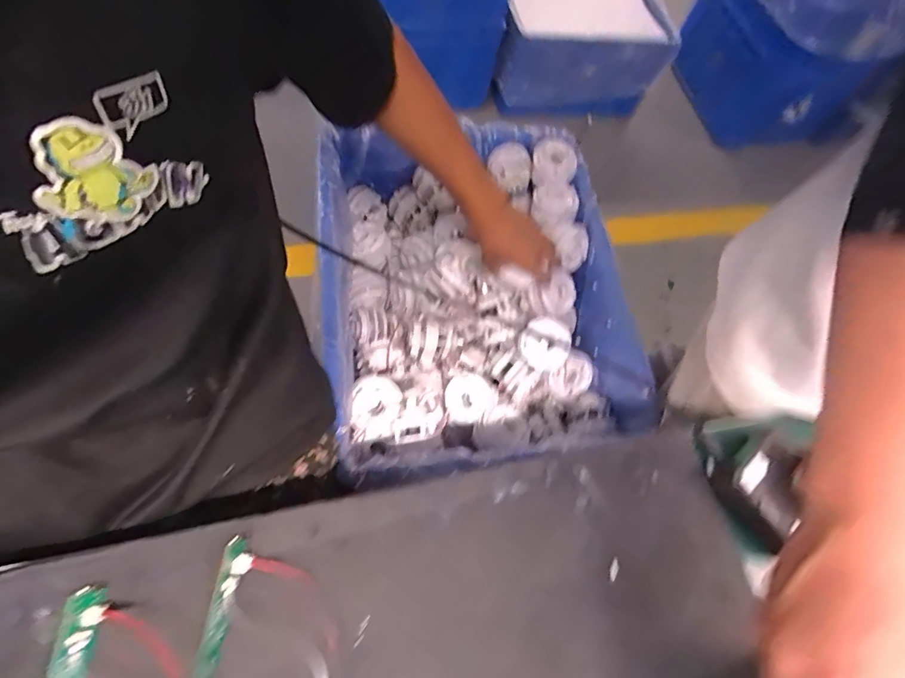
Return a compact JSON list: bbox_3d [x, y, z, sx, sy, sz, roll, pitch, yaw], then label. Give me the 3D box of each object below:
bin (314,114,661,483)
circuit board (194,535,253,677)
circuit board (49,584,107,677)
[{"bbox_3d":[0.026,-0.081,0.676,0.405,0.163,0.469,-10,63,-9],"label":"bin"},{"bbox_3d":[-0.134,0.162,0.270,0.015,0.010,0.080,7,65,-5],"label":"circuit board"},{"bbox_3d":[-0.211,0.184,0.250,0.017,0.005,0.084,19,59,-39],"label":"circuit board"}]

